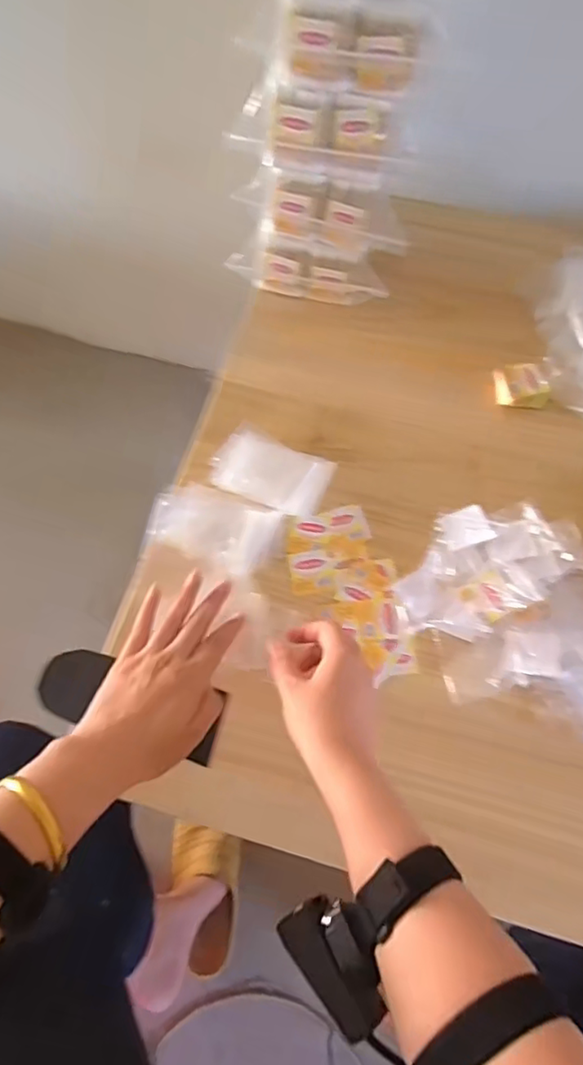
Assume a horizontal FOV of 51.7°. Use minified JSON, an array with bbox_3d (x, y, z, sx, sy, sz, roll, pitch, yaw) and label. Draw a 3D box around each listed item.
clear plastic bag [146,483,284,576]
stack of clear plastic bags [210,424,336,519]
[{"bbox_3d":[-0.072,-0.009,0.575,0.112,0.022,0.072,22,66,8],"label":"clear plastic bag"},{"bbox_3d":[-0.019,-0.062,0.611,0.113,0.012,0.071,24,67,9],"label":"stack of clear plastic bags"}]

